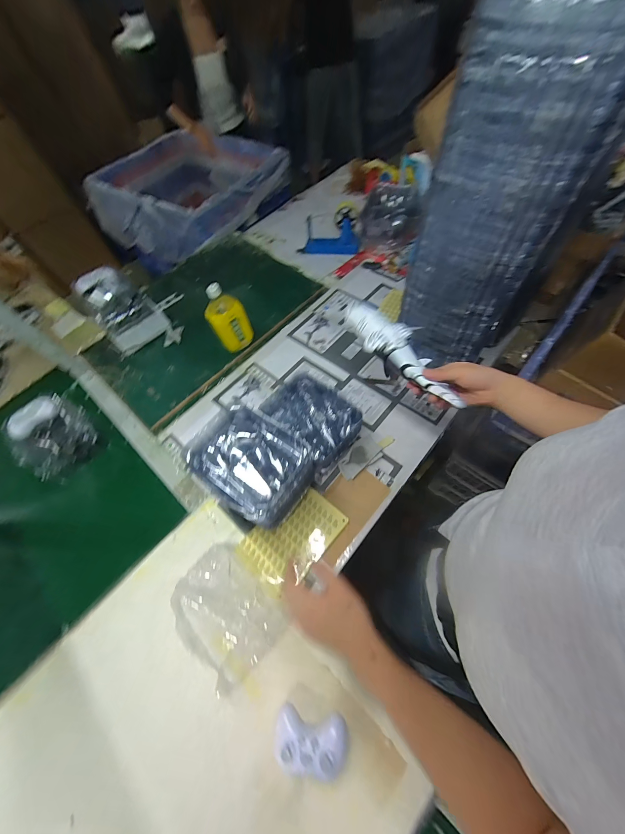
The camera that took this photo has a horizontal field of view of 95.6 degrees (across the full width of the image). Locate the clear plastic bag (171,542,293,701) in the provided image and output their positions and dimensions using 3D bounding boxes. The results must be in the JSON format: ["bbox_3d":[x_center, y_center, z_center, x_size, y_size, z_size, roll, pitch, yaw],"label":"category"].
[{"bbox_3d":[-0.162,0.362,0.523,0.196,0.051,0.158,38,69,23],"label":"clear plastic bag"}]

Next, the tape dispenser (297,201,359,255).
[{"bbox_3d":[0.055,-0.691,1.060,0.234,0.162,0.070,11,63,12],"label":"tape dispenser"}]

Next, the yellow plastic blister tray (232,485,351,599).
[{"bbox_3d":[-0.039,0.252,0.607,0.211,0.019,0.132,-38,60,-20],"label":"yellow plastic blister tray"}]

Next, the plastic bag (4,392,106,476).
[{"bbox_3d":[-0.672,0.043,0.732,0.171,0.104,0.167,35,68,22],"label":"plastic bag"}]

